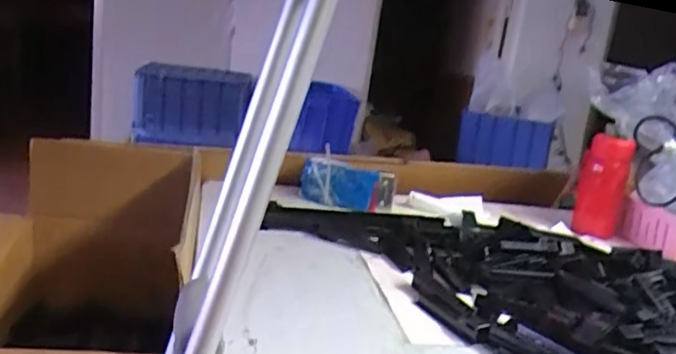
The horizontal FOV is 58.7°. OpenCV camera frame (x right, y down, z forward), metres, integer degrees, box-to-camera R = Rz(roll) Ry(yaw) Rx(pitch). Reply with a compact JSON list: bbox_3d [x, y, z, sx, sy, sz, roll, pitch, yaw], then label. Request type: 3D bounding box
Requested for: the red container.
[{"bbox_3d":[0.466,0.019,1.062,0.075,0.169,0.055,13,15,17],"label":"red container"}]

